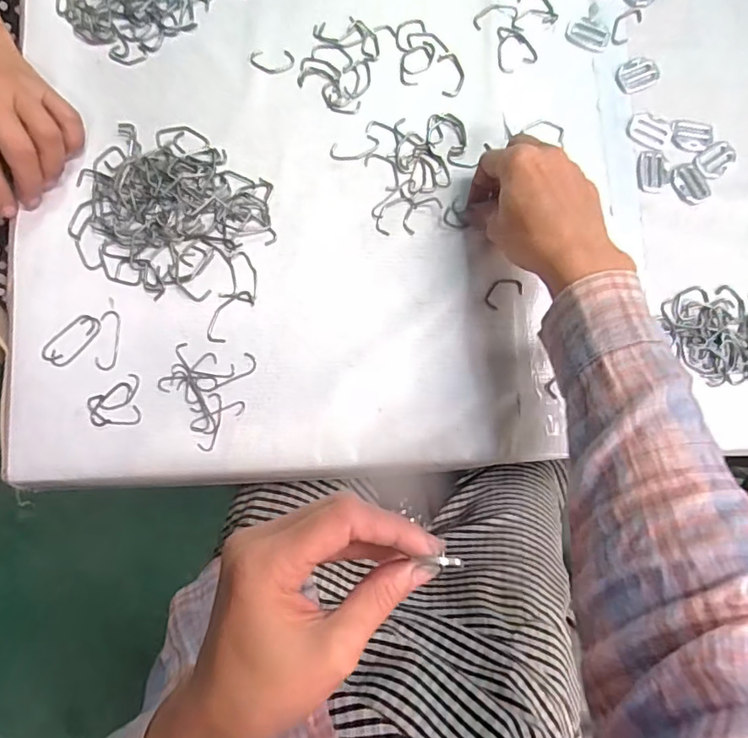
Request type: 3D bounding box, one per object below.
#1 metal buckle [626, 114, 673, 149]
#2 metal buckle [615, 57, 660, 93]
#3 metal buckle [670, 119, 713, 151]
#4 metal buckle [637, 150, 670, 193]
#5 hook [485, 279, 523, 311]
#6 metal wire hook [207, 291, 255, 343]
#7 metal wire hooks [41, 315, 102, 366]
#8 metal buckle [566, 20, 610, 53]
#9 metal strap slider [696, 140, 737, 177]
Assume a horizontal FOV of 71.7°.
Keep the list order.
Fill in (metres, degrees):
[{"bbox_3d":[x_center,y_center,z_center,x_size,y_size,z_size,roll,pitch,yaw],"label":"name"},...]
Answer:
[{"bbox_3d":[0.218,-0.187,0.408,0.032,0.004,0.025,25,83,0],"label":"metal buckle"},{"bbox_3d":[0.212,-0.237,0.414,0.033,0.004,0.026,-26,86,-6],"label":"metal buckle"},{"bbox_3d":[0.252,-0.185,0.409,0.033,0.004,0.025,8,83,-2],"label":"metal buckle"},{"bbox_3d":[0.220,-0.155,0.407,0.024,0.004,0.035,3,83,-3],"label":"metal buckle"},{"bbox_3d":[0.098,-0.059,0.392,0.030,0.004,0.018,-32,86,-6],"label":"hook"},{"bbox_3d":[-0.107,-0.040,0.379,0.019,0.004,0.045,36,83,1],"label":"metal wire hook"},{"bbox_3d":[-0.216,-0.021,0.371,0.018,0.004,0.044,45,83,2],"label":"metal wire hooks"},{"bbox_3d":[0.175,-0.273,0.422,0.036,0.004,0.024,19,83,-1],"label":"metal buckle"},{"bbox_3d":[0.271,-0.166,0.408,0.031,0.004,0.024,-33,86,-6],"label":"metal strap slider"}]

